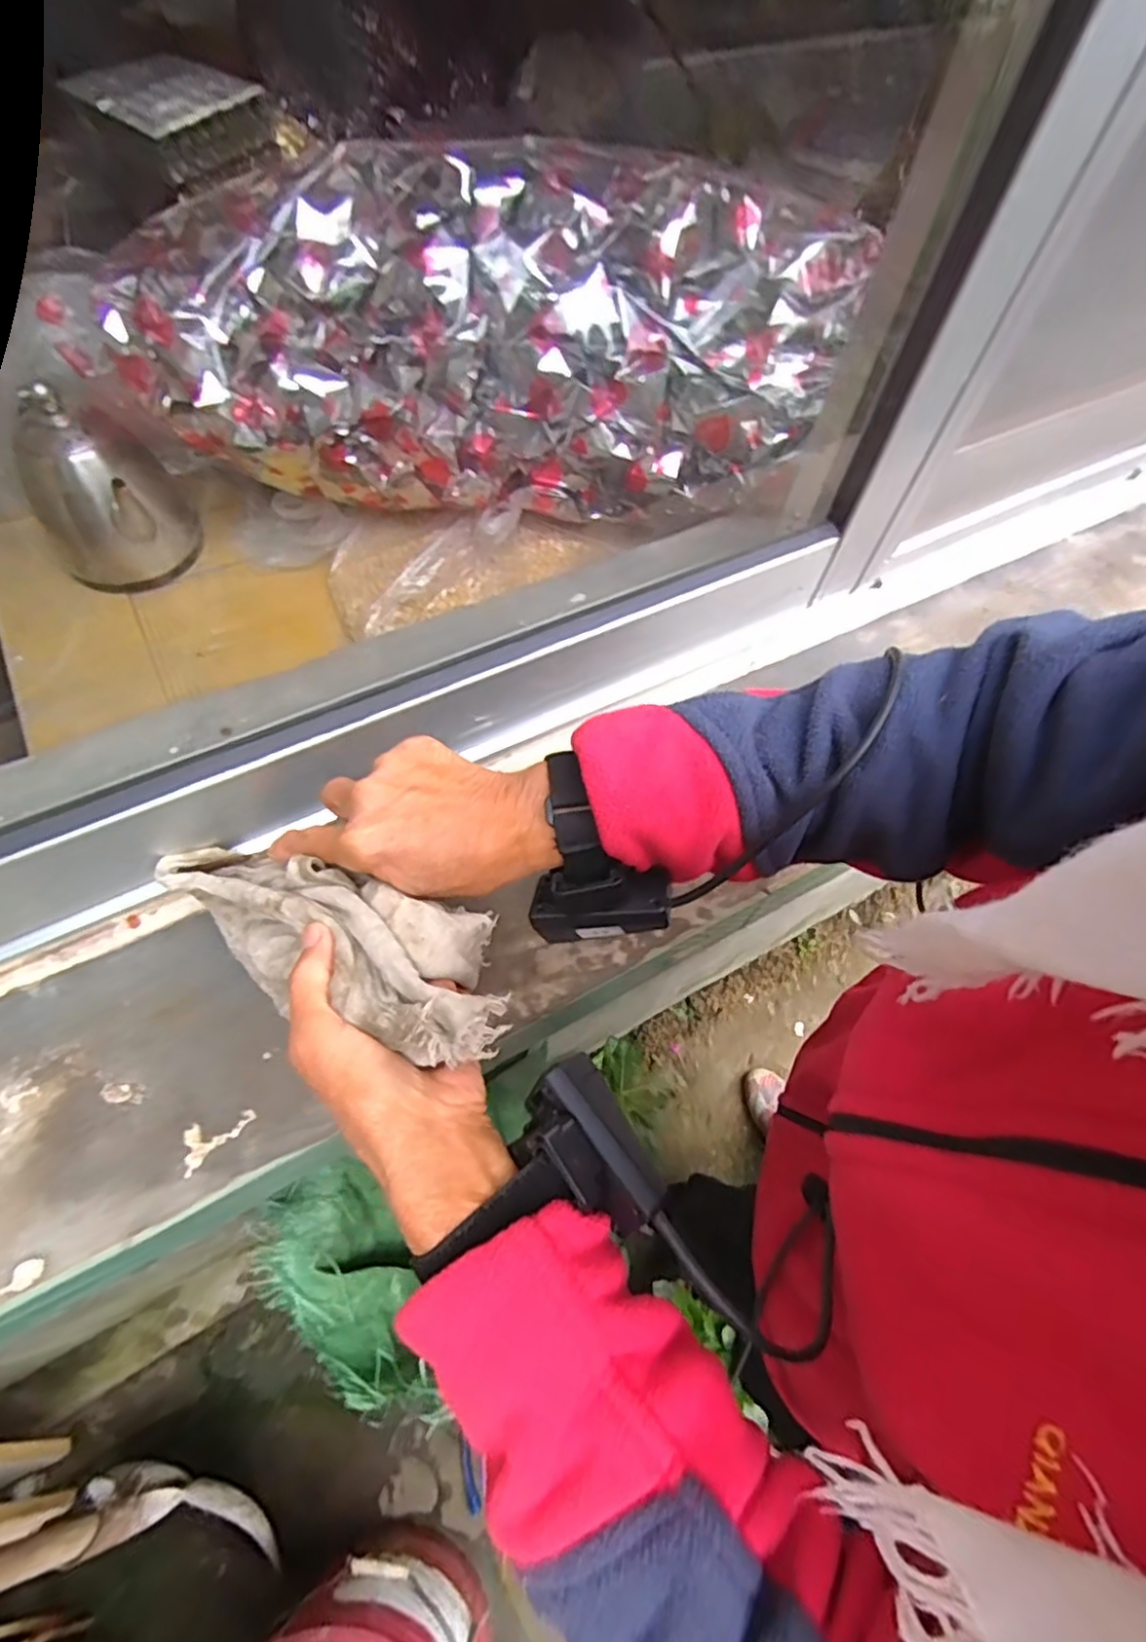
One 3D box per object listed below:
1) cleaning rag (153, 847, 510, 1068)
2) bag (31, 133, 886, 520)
[{"bbox_3d":[-0.118,0.052,0.333,0.218,0.051,0.078,16,60,29],"label":"cleaning rag"},{"bbox_3d":[-0.077,-0.388,0.550,0.570,0.191,0.164,1,62,-3],"label":"bag"}]

